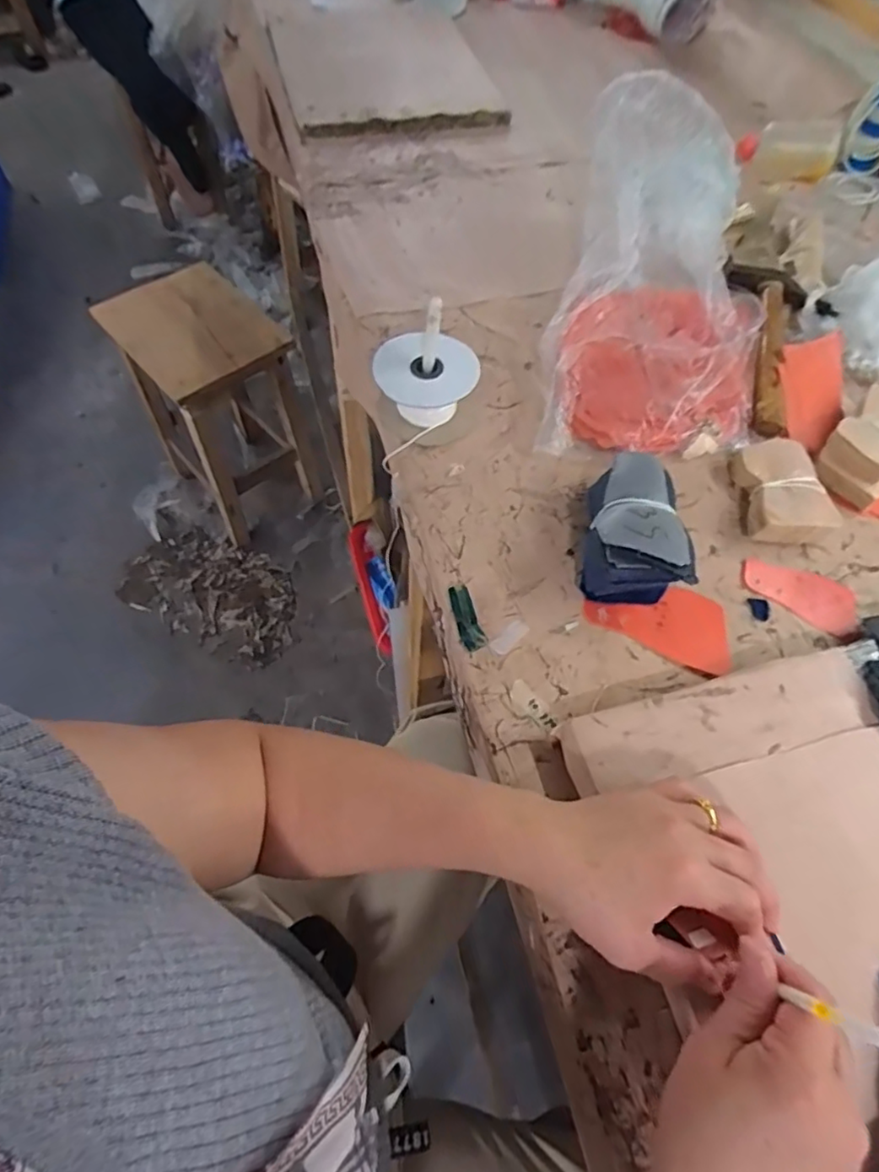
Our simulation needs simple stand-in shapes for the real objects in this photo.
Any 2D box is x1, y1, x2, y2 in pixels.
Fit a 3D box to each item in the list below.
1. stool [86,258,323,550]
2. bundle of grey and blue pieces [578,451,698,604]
[{"bbox_3d":[-0.434,-0.377,1.286,0.283,0.437,0.319,-37,67,-21],"label":"stool"},{"bbox_3d":[0.154,-0.050,0.489,0.070,0.060,0.118,9,60,3],"label":"bundle of grey and blue pieces"}]

